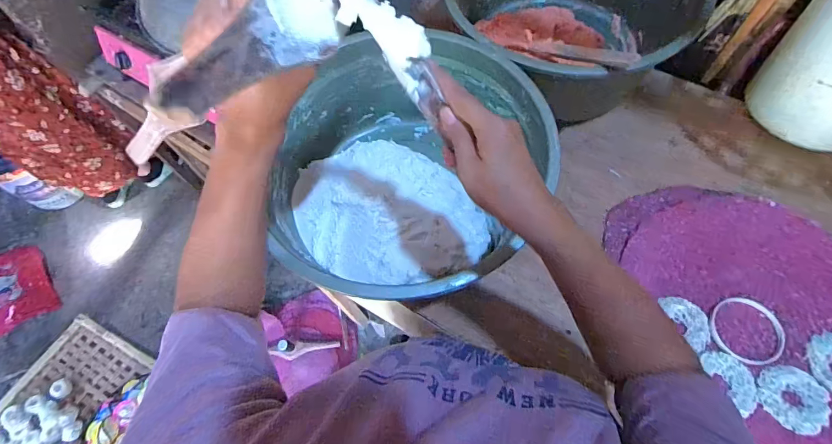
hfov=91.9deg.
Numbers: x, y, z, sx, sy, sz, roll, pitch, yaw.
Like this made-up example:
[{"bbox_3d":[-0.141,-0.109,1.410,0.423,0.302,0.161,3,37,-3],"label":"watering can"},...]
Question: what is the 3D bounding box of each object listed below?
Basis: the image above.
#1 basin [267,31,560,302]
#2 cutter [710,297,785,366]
[{"bbox_3d":[-0.021,-0.088,0.612,0.357,0.158,0.373,-1,63,2],"label":"basin"},{"bbox_3d":[0.463,0.152,0.560,0.093,0.009,0.088,-1,63,2],"label":"cutter"}]

